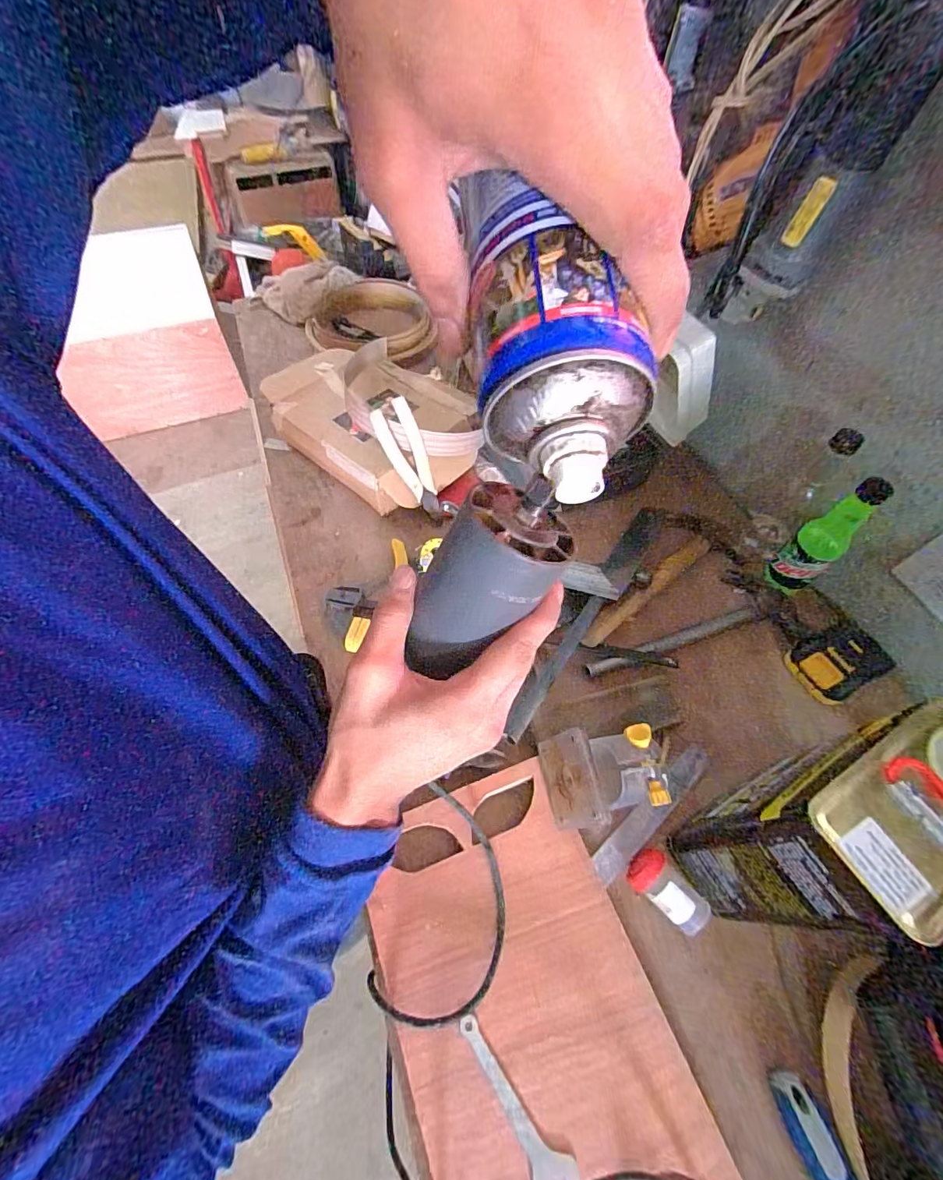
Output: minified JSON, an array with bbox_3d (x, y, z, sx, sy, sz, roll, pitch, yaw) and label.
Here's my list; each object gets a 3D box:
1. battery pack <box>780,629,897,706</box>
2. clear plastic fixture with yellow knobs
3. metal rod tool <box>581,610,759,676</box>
[{"bbox_3d":[0.469,0.090,0.600,0.106,0.036,0.078,-23,61,-15],"label":"battery pack"},{"bbox_3d":[0.139,0.195,0.495,0.116,0.072,0.090,-8,58,-6],"label":"clear plastic fixture with yellow knobs"},{"bbox_3d":[0.270,0.069,0.632,0.257,0.015,0.022,-18,60,-12],"label":"metal rod tool"}]

